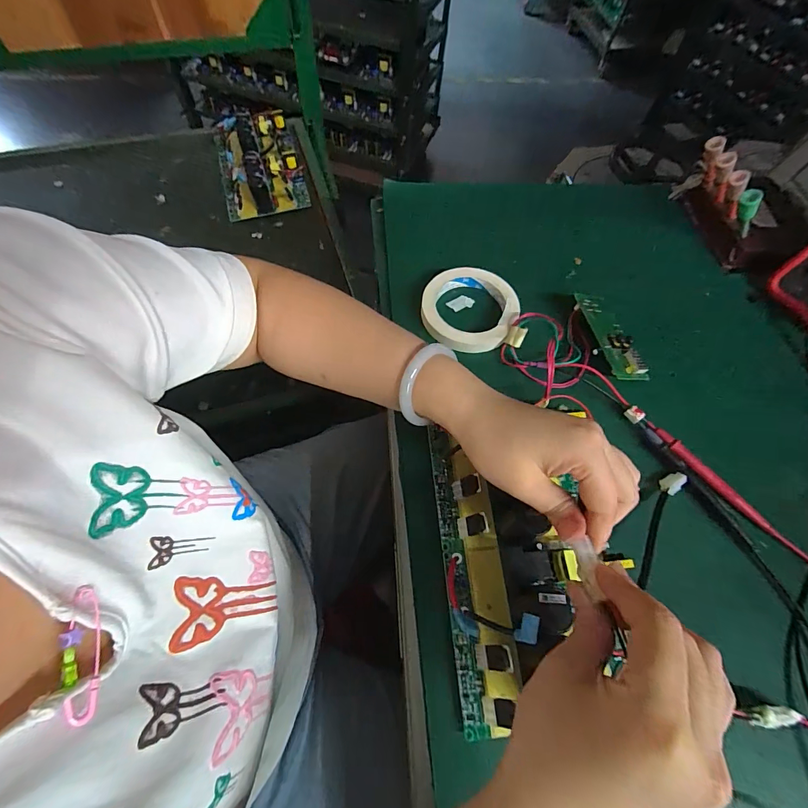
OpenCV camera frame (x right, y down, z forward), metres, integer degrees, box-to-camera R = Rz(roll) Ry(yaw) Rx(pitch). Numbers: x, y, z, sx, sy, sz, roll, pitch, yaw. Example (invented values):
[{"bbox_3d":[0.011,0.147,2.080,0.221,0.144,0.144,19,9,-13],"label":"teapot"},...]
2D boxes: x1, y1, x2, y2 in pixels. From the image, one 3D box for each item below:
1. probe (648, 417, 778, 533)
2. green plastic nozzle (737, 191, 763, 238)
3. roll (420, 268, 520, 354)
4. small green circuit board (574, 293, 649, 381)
[{"bbox_3d":[0.274,0.066,0.356,0.013,0.010,0.132,-38,71,-20],"label":"probe"},{"bbox_3d":[0.387,-0.211,0.448,0.018,0.072,0.020,-28,61,25],"label":"green plastic nozzle"},{"bbox_3d":[0.069,-0.100,0.424,0.098,0.018,0.104,1,63,-3],"label":"roll"},{"bbox_3d":[0.213,-0.070,0.411,0.040,0.018,0.103,-14,65,-10],"label":"small green circuit board"}]

